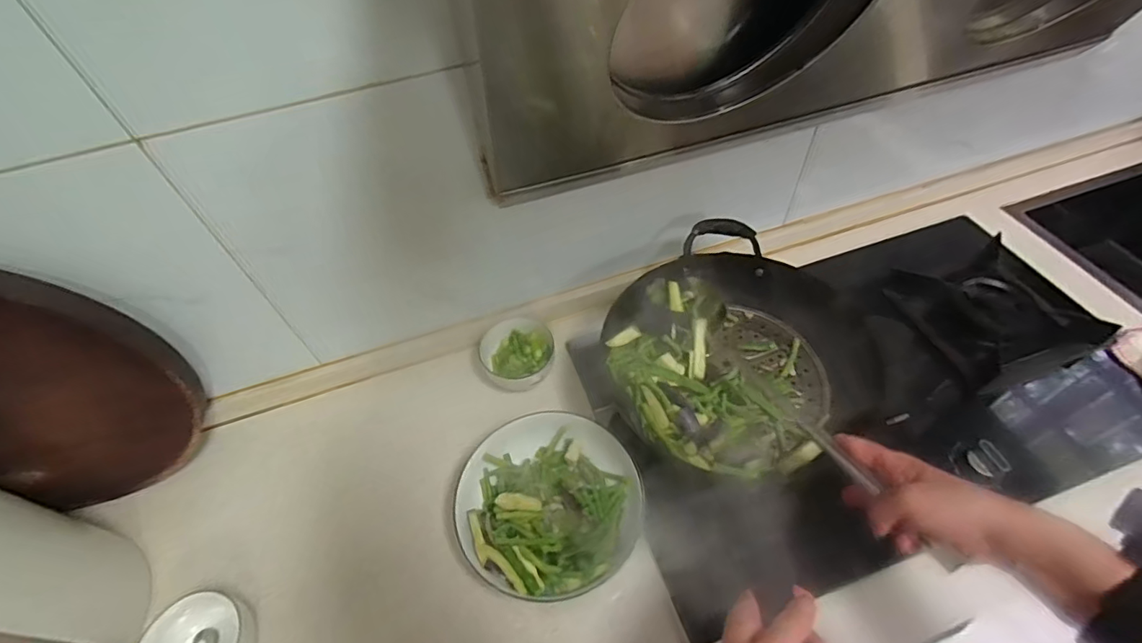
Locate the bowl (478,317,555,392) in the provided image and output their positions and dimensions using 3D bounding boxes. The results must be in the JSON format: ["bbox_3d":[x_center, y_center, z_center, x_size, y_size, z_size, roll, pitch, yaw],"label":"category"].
[{"bbox_3d":[-0.080,0.046,0.771,0.102,0.042,0.117,-33,57,-20],"label":"bowl"}]

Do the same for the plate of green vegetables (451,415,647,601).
[{"bbox_3d":[-0.026,0.217,0.637,0.219,0.074,0.223,-2,52,3],"label":"plate of green vegetables"}]

